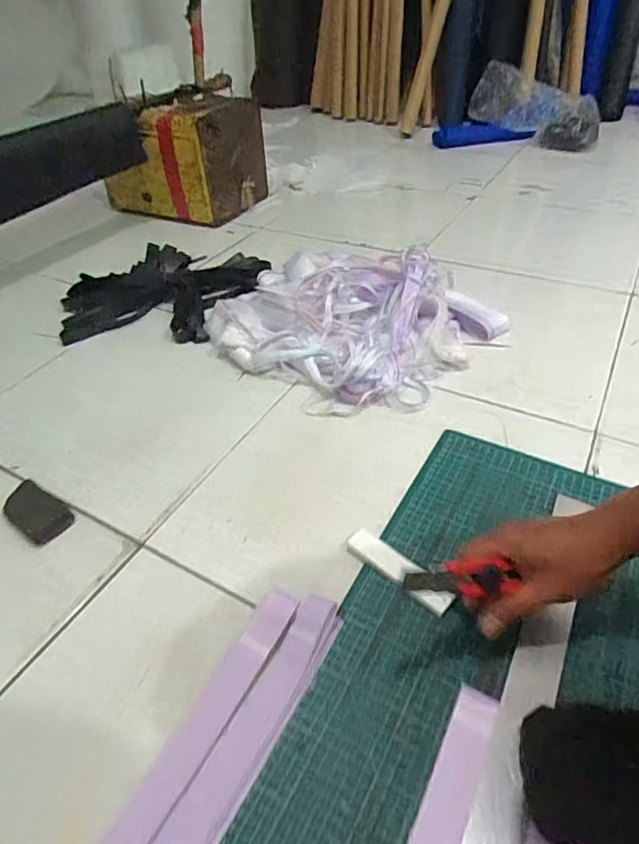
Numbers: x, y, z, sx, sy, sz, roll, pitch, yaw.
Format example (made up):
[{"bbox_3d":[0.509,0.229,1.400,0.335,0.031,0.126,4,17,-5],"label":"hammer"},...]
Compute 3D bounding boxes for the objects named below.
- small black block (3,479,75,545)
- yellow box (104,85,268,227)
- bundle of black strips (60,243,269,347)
[{"bbox_3d":[-0.326,0.101,0.591,0.087,0.021,0.053,23,48,26],"label":"small black block"},{"bbox_3d":[-0.334,-0.642,1.246,0.320,0.230,0.269,12,45,17],"label":"yellow box"},{"bbox_3d":[-0.283,-0.246,0.953,0.359,0.048,0.301,1,42,4],"label":"bundle of black strips"}]

